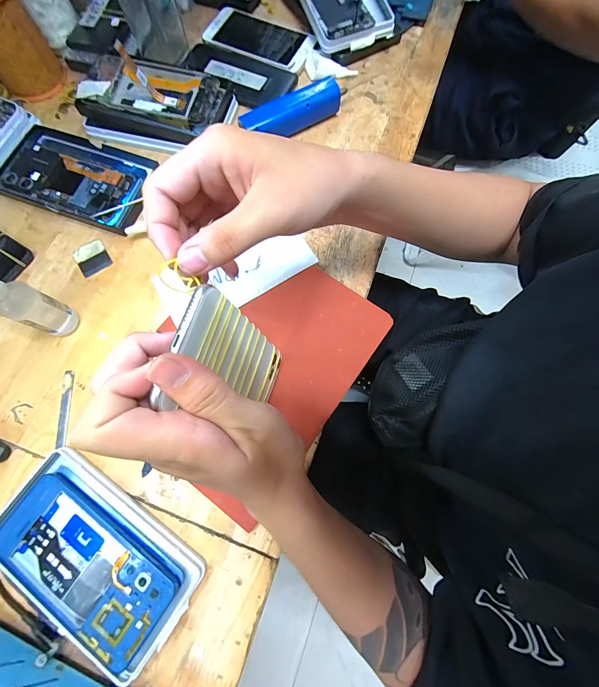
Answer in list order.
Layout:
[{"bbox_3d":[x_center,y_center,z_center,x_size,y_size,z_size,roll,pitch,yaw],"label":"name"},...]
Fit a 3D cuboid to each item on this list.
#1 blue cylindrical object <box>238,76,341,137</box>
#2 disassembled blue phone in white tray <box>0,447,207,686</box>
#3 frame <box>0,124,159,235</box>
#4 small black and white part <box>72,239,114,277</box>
[{"bbox_3d":[-0.009,-0.287,0.378,0.127,0.034,0.029,-25,76,-6],"label":"blue cylindrical object"},{"bbox_3d":[-0.181,0.184,0.268,0.183,0.015,0.106,33,78,9],"label":"disassembled blue phone in white tray"},{"bbox_3d":[-0.270,-0.204,0.372,0.183,0.016,0.106,20,76,6],"label":"frame"},{"bbox_3d":[-0.240,-0.099,0.351,0.035,0.004,0.041,-32,77,-8],"label":"small black and white part"}]

